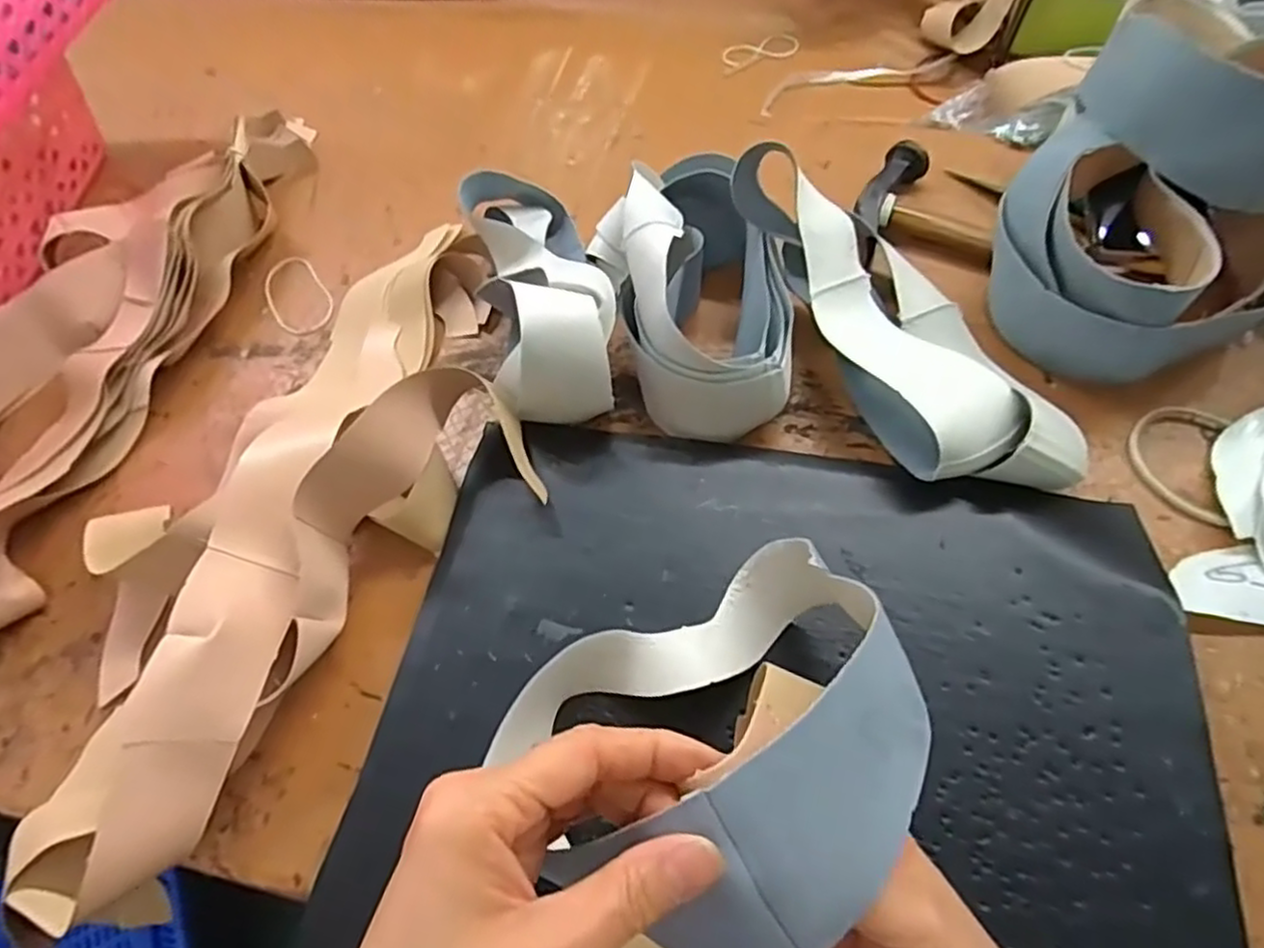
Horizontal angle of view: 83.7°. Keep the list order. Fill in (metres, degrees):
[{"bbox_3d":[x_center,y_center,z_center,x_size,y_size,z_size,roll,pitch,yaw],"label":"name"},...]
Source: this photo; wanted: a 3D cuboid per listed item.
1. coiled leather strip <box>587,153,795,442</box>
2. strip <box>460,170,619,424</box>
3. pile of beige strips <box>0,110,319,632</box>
[{"bbox_3d":[0.046,-0.133,0.487,0.112,0.084,0.207,-15,59,-5],"label":"coiled leather strip"},{"bbox_3d":[-0.066,-0.141,0.501,0.084,0.089,0.225,-15,59,-5],"label":"strip"},{"bbox_3d":[-0.419,-0.123,0.548,0.170,0.058,0.523,8,60,9],"label":"pile of beige strips"}]

